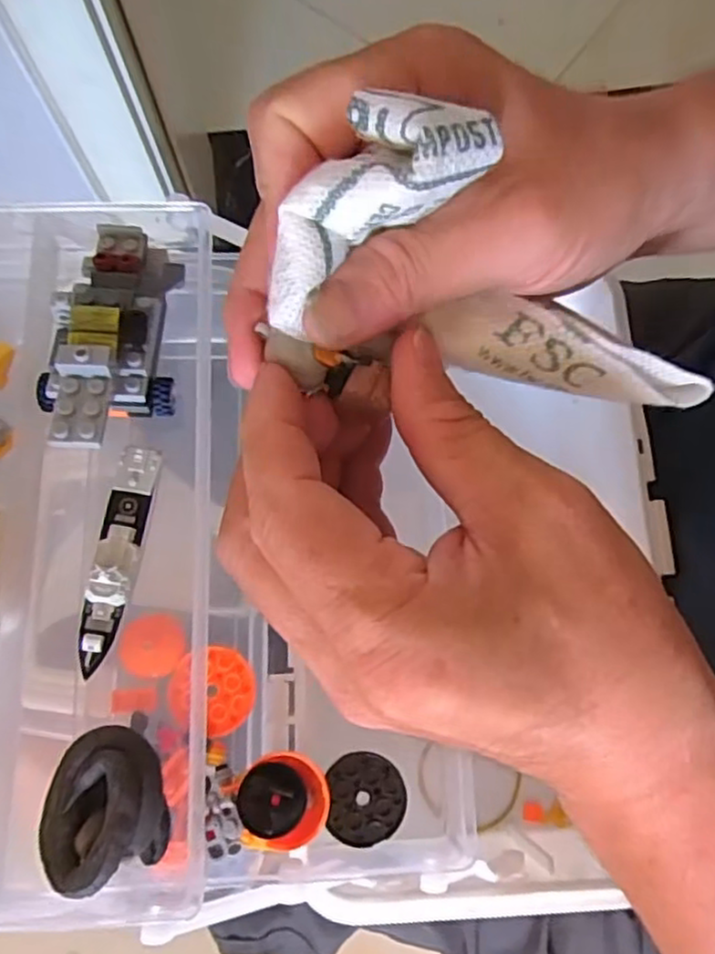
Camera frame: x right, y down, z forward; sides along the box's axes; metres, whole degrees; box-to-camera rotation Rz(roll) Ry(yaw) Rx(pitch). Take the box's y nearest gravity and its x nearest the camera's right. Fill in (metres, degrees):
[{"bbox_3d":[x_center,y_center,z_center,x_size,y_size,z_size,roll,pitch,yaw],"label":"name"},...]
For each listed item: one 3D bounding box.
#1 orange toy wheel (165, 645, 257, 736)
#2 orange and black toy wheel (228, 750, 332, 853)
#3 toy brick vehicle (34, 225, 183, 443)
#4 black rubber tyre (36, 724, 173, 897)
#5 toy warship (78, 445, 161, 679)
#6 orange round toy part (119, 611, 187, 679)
[{"bbox_3d":[-0.054,0.078,0.253,0.031,0.004,0.029,8,75,2],"label":"orange toy wheel"},{"bbox_3d":[-0.026,0.112,0.237,0.031,0.018,0.031,0,75,0],"label":"orange and black toy wheel"},{"bbox_3d":[-0.084,-0.046,0.237,0.036,0.030,0.088,2,61,0],"label":"toy brick vehicle"},{"bbox_3d":[-0.075,0.096,0.201,0.033,0.023,0.040,-8,75,-2],"label":"black rubber tyre"},{"bbox_3d":[-0.079,0.025,0.225,0.014,0.008,0.073,7,75,1],"label":"toy warship"},{"bbox_3d":[-0.077,0.063,0.260,0.023,0.004,0.024,0,75,0],"label":"orange round toy part"}]

